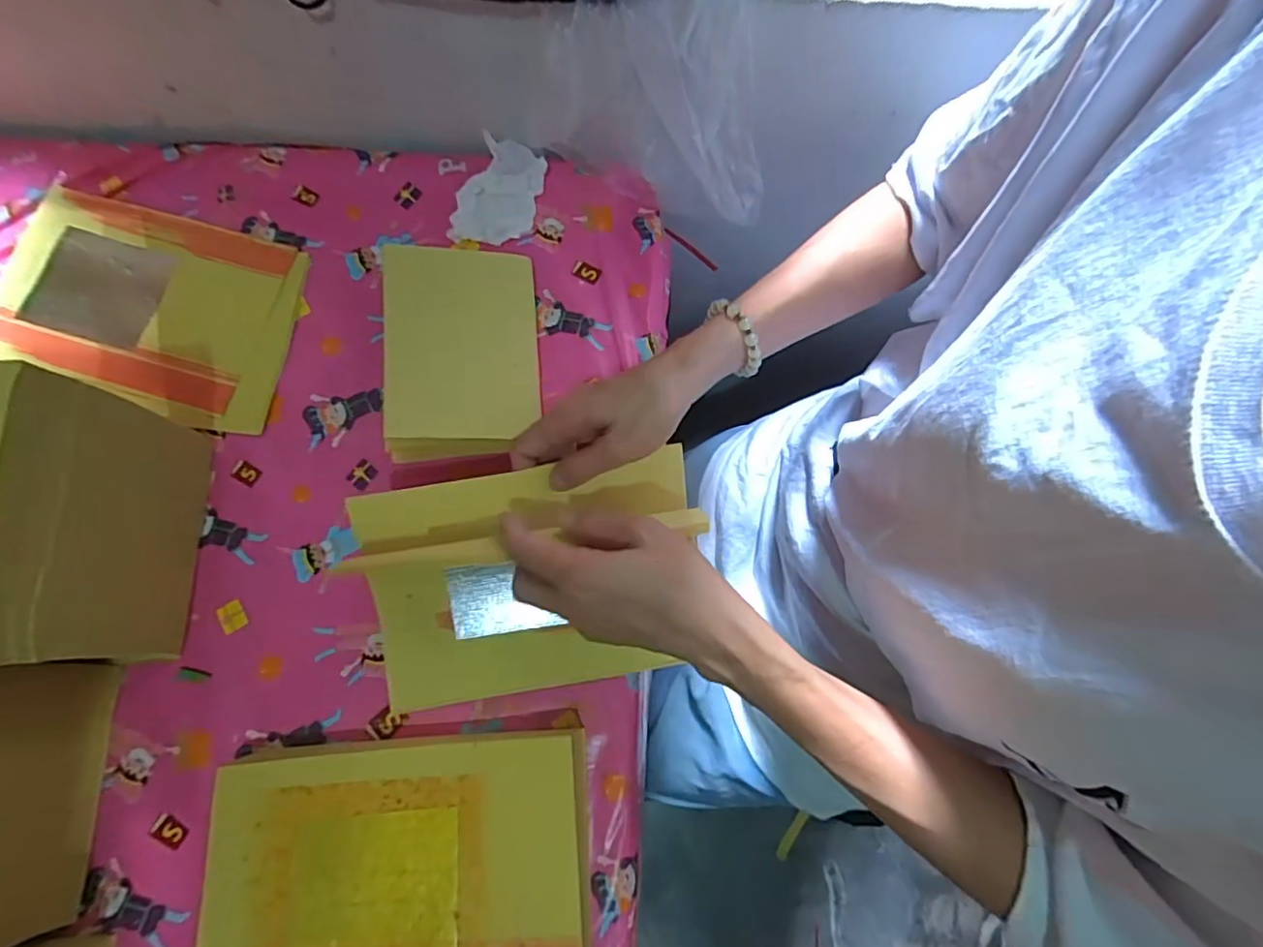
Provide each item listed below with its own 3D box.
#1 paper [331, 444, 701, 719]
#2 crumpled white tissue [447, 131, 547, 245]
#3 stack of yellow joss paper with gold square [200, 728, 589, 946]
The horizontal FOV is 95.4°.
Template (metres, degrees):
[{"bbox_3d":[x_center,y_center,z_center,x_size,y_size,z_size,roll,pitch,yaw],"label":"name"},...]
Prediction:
[{"bbox_3d":[-0.064,0.069,0.380,0.226,0.086,0.141,-10,75,-2],"label":"paper"},{"bbox_3d":[-0.113,-0.240,0.492,0.065,0.024,0.091,15,76,5],"label":"crumpled white tissue"},{"bbox_3d":[-0.142,0.255,0.359,0.226,0.026,0.158,-4,75,0],"label":"stack of yellow joss paper with gold square"}]

